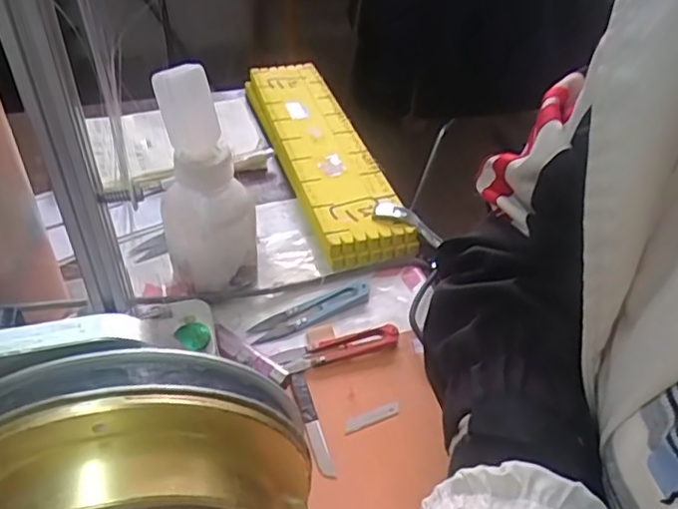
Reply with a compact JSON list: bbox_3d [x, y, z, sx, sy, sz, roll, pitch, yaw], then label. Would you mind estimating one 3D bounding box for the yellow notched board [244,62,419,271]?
[{"bbox_3d":[-0.019,-0.110,0.628,0.087,0.035,0.338,-11,42,-16],"label":"yellow notched board"}]

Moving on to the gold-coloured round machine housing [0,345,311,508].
[{"bbox_3d":[-0.057,0.079,0.189,0.099,0.095,0.046,-9,41,-14],"label":"gold-coloured round machine housing"}]

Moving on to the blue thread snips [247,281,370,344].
[{"bbox_3d":[-0.021,0.044,0.467,0.098,0.010,0.021,-19,44,-23],"label":"blue thread snips"}]

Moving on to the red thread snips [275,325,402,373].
[{"bbox_3d":[0.000,0.067,0.438,0.087,0.012,0.023,-12,42,-17],"label":"red thread snips"}]

